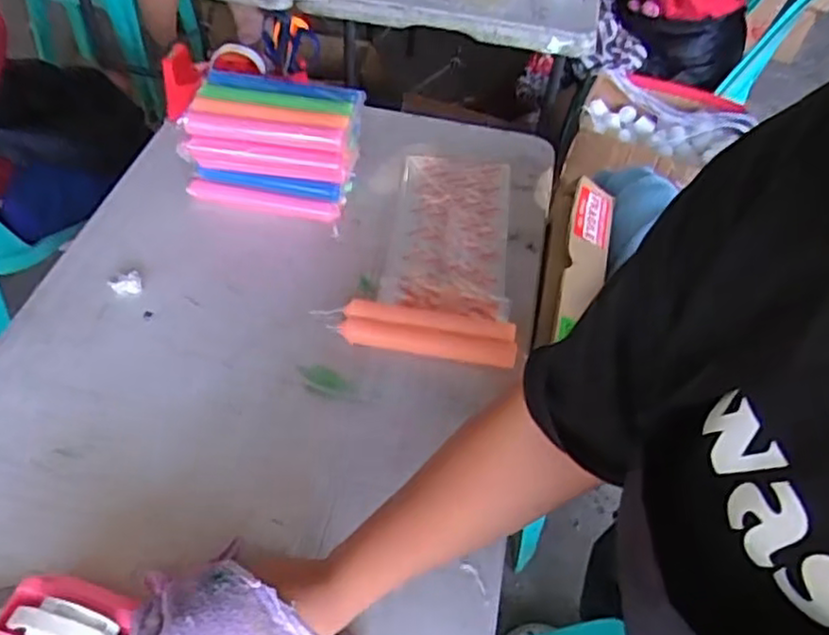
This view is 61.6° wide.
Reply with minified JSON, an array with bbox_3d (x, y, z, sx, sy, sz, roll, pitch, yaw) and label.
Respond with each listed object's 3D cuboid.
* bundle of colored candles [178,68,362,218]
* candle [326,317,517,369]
[{"bbox_3d":[-0.180,-0.219,0.906,0.204,0.144,0.109,7,50,1],"label":"bundle of colored candles"},{"bbox_3d":[0.011,0.028,0.794,0.206,0.021,0.029,9,50,3],"label":"candle"}]

